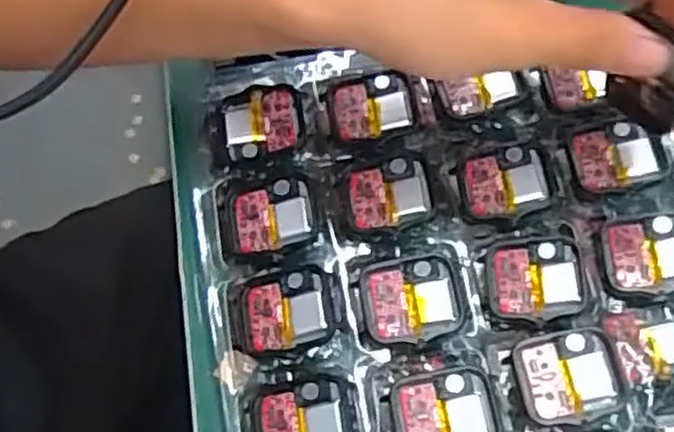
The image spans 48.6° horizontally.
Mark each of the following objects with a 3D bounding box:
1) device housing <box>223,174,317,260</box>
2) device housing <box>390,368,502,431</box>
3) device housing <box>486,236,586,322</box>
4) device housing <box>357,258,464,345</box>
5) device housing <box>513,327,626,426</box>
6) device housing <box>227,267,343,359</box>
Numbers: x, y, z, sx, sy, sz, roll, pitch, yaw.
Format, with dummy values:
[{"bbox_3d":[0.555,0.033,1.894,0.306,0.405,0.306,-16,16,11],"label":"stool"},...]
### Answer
[{"bbox_3d":[-0.032,0.000,0.347,0.044,0.005,0.037,-5,67,-2],"label":"device housing"},{"bbox_3d":[0.045,0.084,0.310,0.042,0.008,0.037,-7,67,-3],"label":"device housing"},{"bbox_3d":[0.090,0.028,0.334,0.042,0.006,0.037,-3,67,-1],"label":"device housing"},{"bbox_3d":[0.033,0.038,0.330,0.043,0.008,0.037,-6,67,-2],"label":"device housing"},{"bbox_3d":[0.098,0.068,0.317,0.041,0.012,0.037,-10,67,-4],"label":"device housing"},{"bbox_3d":[-0.023,0.043,0.333,0.051,0.010,0.038,-9,67,-4],"label":"device housing"}]

